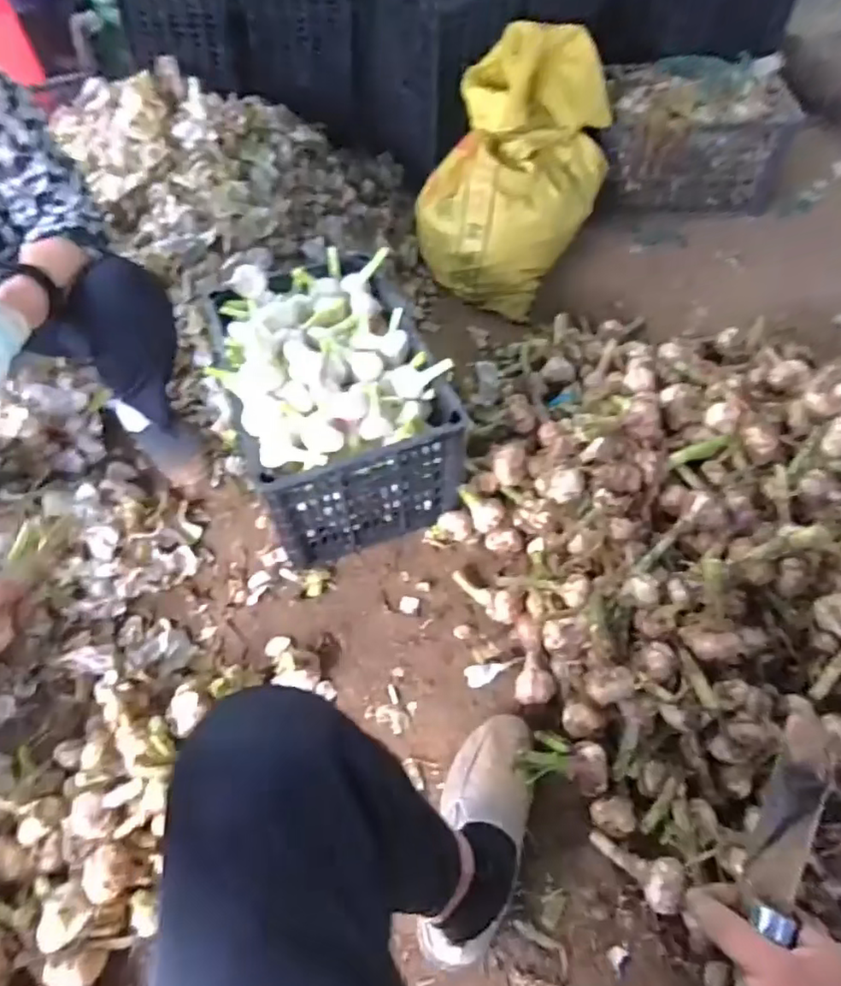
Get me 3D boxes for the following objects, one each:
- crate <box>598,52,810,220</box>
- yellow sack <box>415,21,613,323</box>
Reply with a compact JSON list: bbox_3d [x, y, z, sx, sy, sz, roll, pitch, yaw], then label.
[{"bbox_3d":[0.664,-0.894,1.493,0.419,0.256,0.273,4,57,3],"label":"crate"},{"bbox_3d":[0.196,-0.673,1.264,0.322,0.371,0.440,19,59,12],"label":"yellow sack"}]

